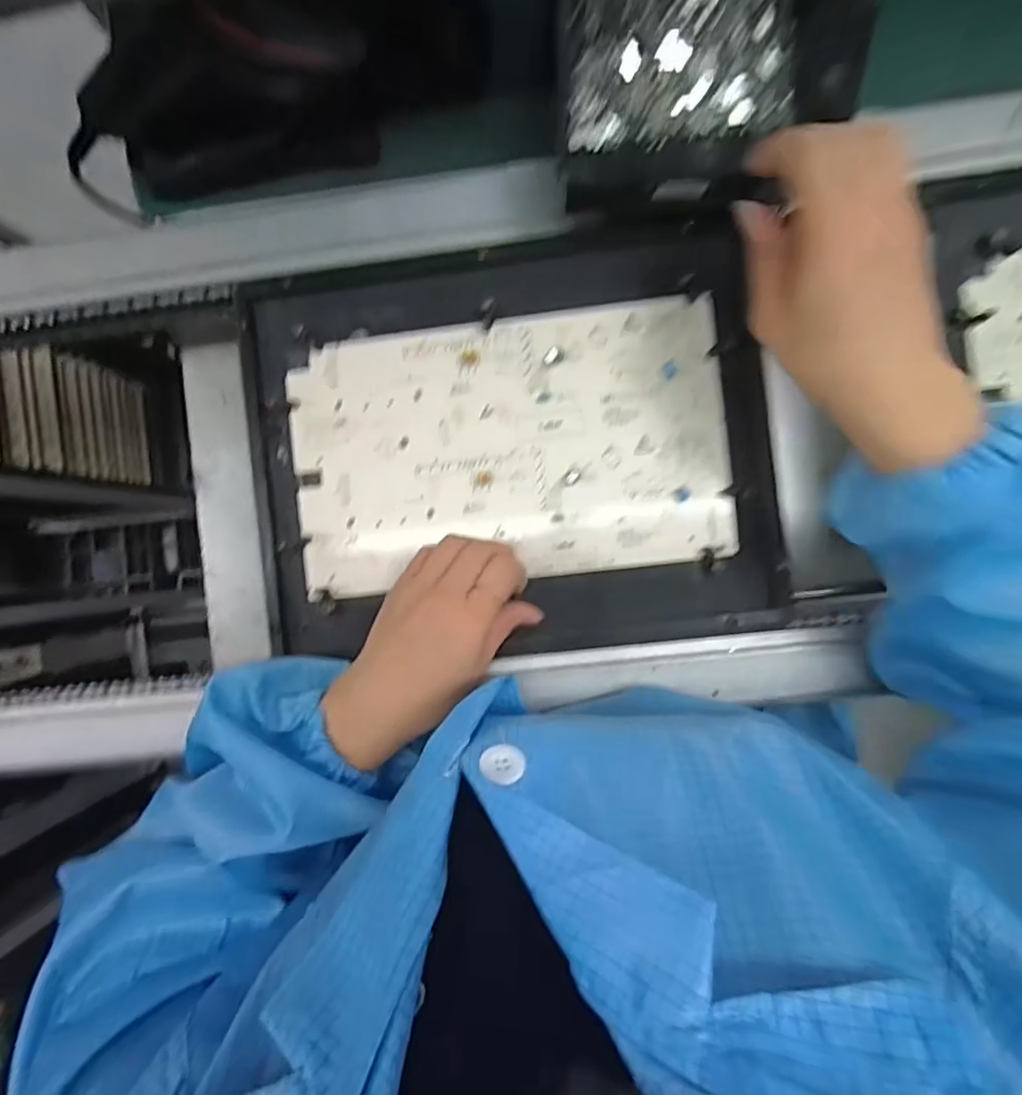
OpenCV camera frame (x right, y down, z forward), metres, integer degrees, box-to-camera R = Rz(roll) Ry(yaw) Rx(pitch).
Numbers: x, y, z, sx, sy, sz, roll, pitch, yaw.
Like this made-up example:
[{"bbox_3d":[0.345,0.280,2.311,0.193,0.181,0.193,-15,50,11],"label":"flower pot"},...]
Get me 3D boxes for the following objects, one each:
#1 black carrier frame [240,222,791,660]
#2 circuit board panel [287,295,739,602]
[{"bbox_3d":[0.000,-0.068,0.395,0.337,0.026,0.268,-7,92,5],"label":"black carrier frame"},{"bbox_3d":[-0.004,-0.065,0.393,0.288,0.010,0.170,-6,92,5],"label":"circuit board panel"}]

